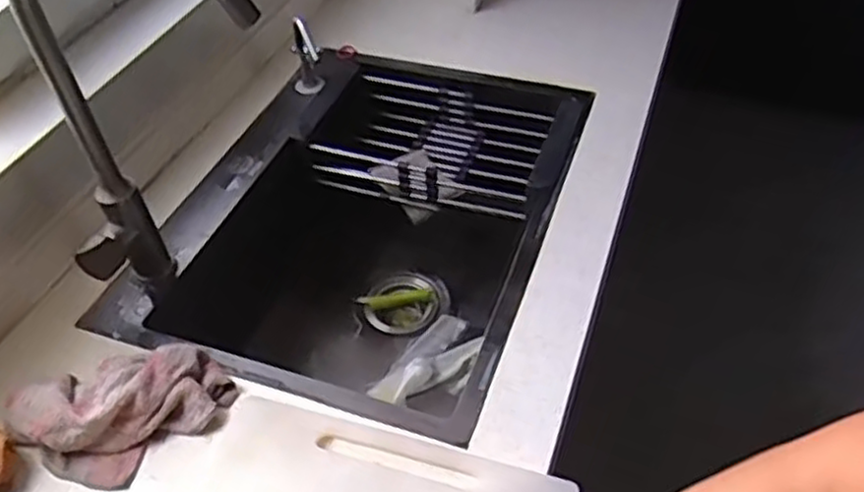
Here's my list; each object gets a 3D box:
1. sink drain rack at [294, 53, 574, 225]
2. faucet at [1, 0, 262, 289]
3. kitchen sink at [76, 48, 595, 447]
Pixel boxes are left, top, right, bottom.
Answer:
[{"bbox_3d":[0.011,-0.159,1.100,0.394,0.102,0.219,13,48,14],"label":"sink drain rack"},{"bbox_3d":[-0.271,-0.116,0.711,0.234,0.426,0.061,-17,48,-13],"label":"faucet"},{"bbox_3d":[-0.077,0.009,1.034,0.464,0.248,0.615,13,49,15],"label":"kitchen sink"}]

